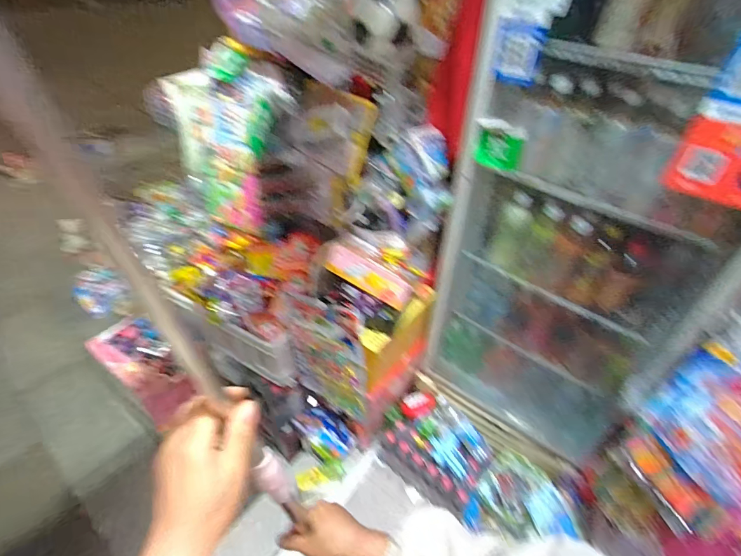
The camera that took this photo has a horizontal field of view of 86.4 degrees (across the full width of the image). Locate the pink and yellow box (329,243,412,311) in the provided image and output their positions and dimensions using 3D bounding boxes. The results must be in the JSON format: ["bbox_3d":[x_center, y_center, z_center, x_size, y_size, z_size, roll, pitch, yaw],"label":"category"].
[{"bbox_3d":[-0.006,-0.011,1.059,0.253,0.068,0.067,31,46,6],"label":"pink and yellow box"}]

